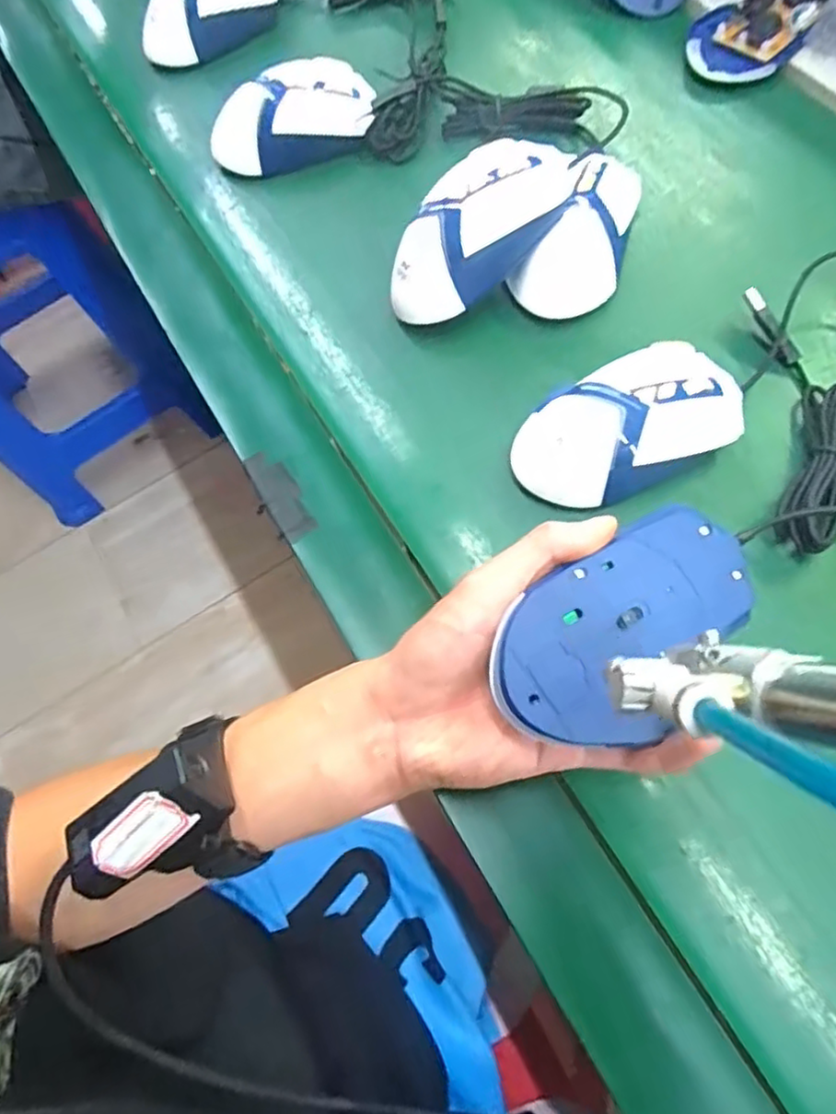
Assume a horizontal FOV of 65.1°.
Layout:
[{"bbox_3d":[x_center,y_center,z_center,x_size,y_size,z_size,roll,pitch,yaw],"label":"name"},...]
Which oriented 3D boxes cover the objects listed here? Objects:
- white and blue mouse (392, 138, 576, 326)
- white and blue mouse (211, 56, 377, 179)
[{"bbox_3d":[0.035,-0.192,0.386,0.118,0.043,0.062,-43,79,-11],"label":"white and blue mouse"},{"bbox_3d":[-0.092,-0.315,0.475,0.115,0.043,0.062,-15,75,-5],"label":"white and blue mouse"}]

